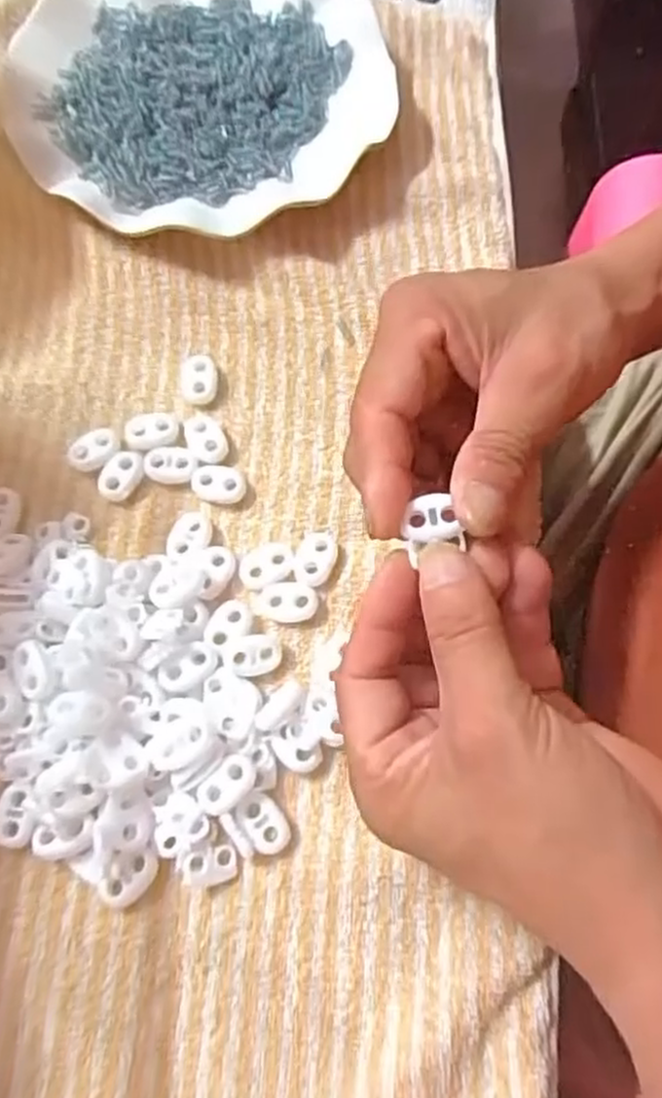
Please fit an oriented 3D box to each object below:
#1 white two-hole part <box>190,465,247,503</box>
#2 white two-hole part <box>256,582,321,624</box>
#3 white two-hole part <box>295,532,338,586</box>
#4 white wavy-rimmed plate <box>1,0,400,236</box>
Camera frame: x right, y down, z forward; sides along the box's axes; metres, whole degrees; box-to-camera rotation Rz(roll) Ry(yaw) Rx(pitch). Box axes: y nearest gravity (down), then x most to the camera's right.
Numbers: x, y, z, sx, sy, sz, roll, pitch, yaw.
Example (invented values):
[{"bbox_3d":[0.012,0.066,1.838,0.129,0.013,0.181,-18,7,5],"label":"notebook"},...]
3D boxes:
[{"bbox_3d":[-0.046,-0.027,0.310,0.023,0.004,0.015,12,72,4],"label":"white two-hole part"},{"bbox_3d":[-0.017,0.020,0.294,0.025,0.004,0.015,8,72,3],"label":"white two-hole part"},{"bbox_3d":[-0.006,0.003,0.301,0.015,0.005,0.024,15,72,5],"label":"white two-hole part"},{"bbox_3d":[-0.065,-0.236,0.374,0.180,0.018,0.180,0,71,0],"label":"white wavy-rimmed plate"}]

